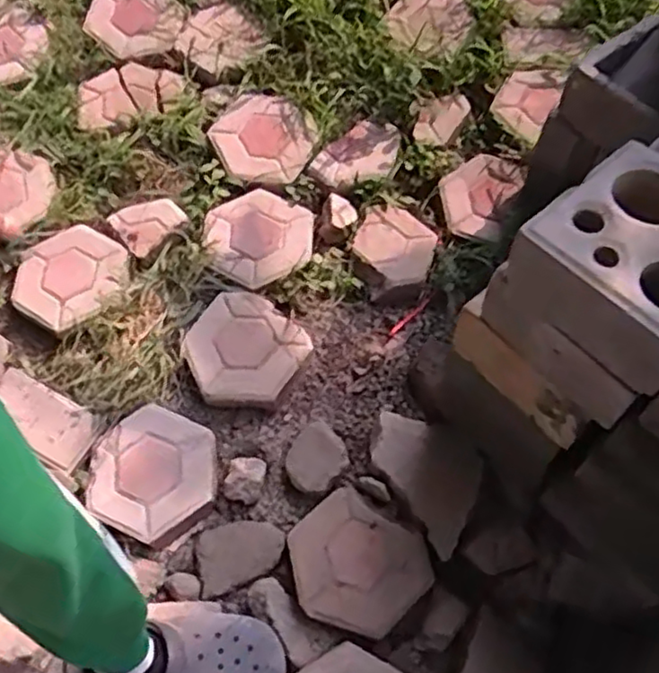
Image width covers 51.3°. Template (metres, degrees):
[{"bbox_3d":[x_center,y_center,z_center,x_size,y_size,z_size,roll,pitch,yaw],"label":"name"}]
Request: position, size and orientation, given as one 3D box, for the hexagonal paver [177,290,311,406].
[{"bbox_3d":[-0.148,0.024,1.166,0.198,0.038,0.189,30,69,13],"label":"hexagonal paver"}]

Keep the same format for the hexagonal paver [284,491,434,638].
[{"bbox_3d":[0.037,0.344,1.028,0.178,0.044,0.198,-43,62,-16],"label":"hexagonal paver"}]

